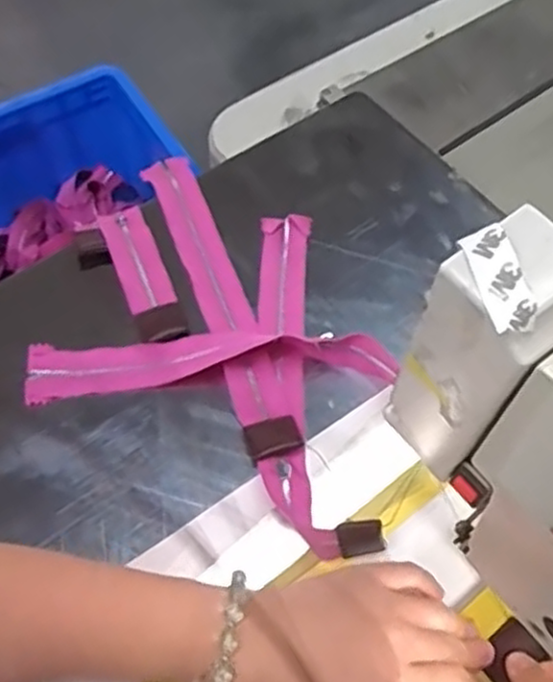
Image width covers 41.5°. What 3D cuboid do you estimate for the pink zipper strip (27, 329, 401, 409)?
[{"bbox_3d":[-0.045,0.011,0.495,0.243,0.032,0.043,-3,61,-3],"label":"pink zipper strip"}]

